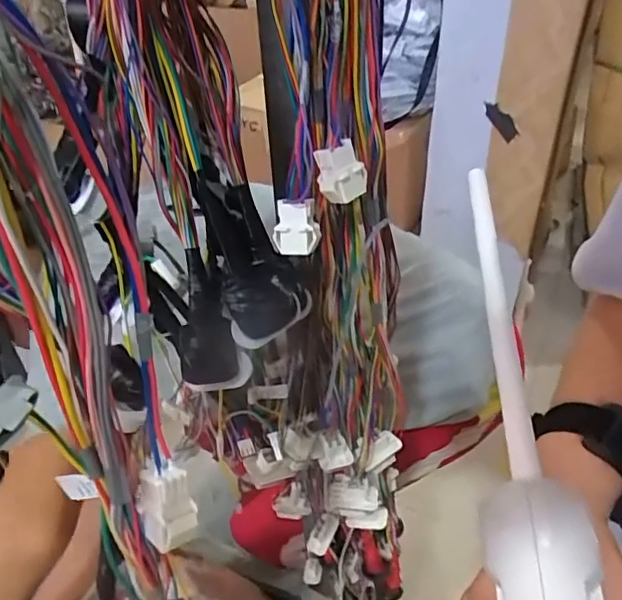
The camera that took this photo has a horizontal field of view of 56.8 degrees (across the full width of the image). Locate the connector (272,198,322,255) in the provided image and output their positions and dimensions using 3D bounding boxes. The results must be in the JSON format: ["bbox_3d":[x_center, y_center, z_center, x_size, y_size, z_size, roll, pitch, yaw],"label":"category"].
[{"bbox_3d":[-0.008,-0.042,0.332,0.027,0.028,0.015,-3,38,0],"label":"connector"}]

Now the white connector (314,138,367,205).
[{"bbox_3d":[0.018,-0.072,0.323,0.027,0.029,0.016,-16,40,-17],"label":"white connector"}]

